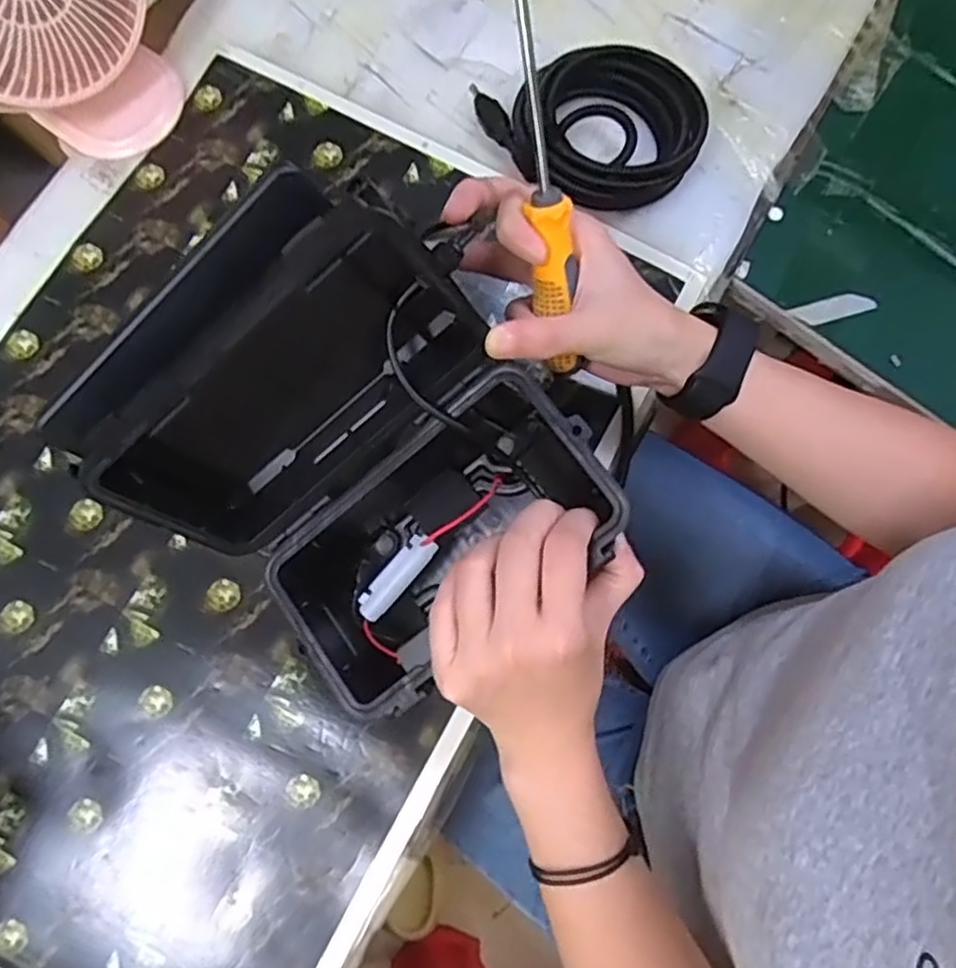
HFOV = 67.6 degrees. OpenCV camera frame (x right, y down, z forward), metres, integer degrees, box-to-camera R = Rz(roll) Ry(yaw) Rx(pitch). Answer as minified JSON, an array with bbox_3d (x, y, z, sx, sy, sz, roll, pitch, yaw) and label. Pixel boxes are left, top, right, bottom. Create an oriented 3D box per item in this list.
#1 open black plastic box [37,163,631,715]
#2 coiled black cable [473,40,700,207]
[{"bbox_3d":[-0.051,0.001,0.356,0.191,0.173,0.170,42,80,9],"label":"open black plastic box"},{"bbox_3d":[0.073,-0.243,0.482,0.148,0.034,0.107,9,77,2],"label":"coiled black cable"}]

